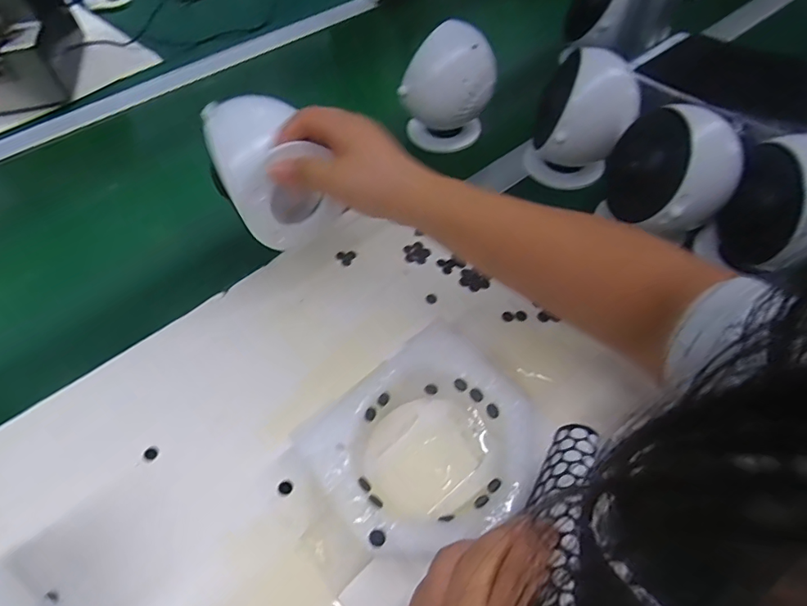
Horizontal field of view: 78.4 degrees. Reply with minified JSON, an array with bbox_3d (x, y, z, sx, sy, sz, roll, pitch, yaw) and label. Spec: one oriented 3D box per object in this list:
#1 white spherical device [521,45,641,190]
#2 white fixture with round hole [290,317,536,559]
[{"bbox_3d":[0.177,-0.176,0.500,0.095,0.121,0.074,16,55,15],"label":"white spherical device"},{"bbox_3d":[0.015,0.101,0.348,0.147,0.040,0.138,-33,57,-21],"label":"white fixture with round hole"}]

